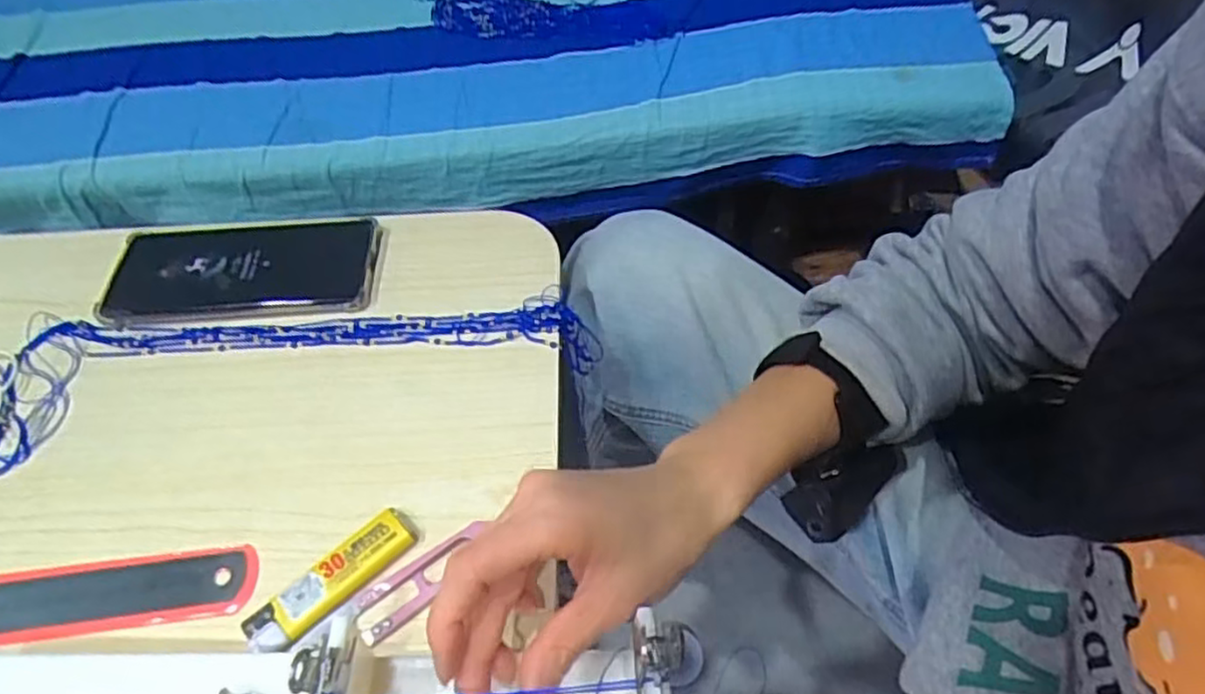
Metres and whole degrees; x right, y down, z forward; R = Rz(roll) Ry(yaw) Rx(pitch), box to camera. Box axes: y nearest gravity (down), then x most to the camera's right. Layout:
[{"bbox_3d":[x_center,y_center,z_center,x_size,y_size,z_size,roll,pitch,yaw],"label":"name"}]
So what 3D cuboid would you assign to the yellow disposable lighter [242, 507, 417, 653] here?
[{"bbox_3d":[-0.126,0.110,0.329,0.023,0.010,0.082,37,61,27],"label":"yellow disposable lighter"}]

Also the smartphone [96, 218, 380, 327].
[{"bbox_3d":[-0.231,-0.050,0.456,0.164,0.016,0.077,-3,51,-1],"label":"smartphone"}]

